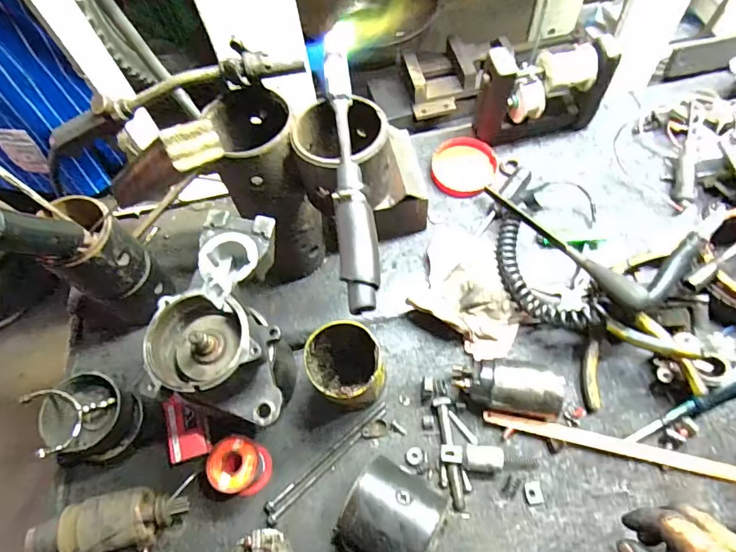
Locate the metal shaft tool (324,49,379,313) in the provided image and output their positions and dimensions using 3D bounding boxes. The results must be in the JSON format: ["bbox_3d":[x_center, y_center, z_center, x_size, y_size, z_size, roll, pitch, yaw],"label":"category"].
[{"bbox_3d":[-0.016,-0.092,0.388,0.027,0.031,0.250,-7,61,0],"label":"metal shaft tool"}]

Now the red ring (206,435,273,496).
[{"bbox_3d":[-0.134,0.202,0.498,0.051,0.068,0.052,-2,61,3],"label":"red ring"}]

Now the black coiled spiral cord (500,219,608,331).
[{"bbox_3d":[0.193,-0.002,0.556,0.062,0.034,0.186,-17,47,-5],"label":"black coiled spiral cord"}]

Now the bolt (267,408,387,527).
[{"bbox_3d":[-0.042,0.206,0.512,0.166,0.011,0.009,-40,66,-17],"label":"bolt"}]

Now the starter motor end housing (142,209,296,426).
[{"bbox_3d":[-0.125,0.041,0.437,0.107,0.082,0.175,5,62,7],"label":"starter motor end housing"}]

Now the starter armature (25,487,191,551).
[{"bbox_3d":[-0.258,0.248,0.470,0.145,0.044,0.051,-7,60,-16],"label":"starter armature"}]

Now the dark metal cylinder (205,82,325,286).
[{"bbox_3d":[-0.104,-0.085,0.529,0.083,0.228,0.094,-8,61,0],"label":"dark metal cylinder"}]

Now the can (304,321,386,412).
[{"bbox_3d":[-0.021,0.105,0.499,0.075,0.114,0.076,-2,61,3],"label":"can"}]

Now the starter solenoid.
[{"bbox_3d":[0.149,0.120,0.507,0.109,0.052,0.046,10,62,10],"label":"starter solenoid"}]

